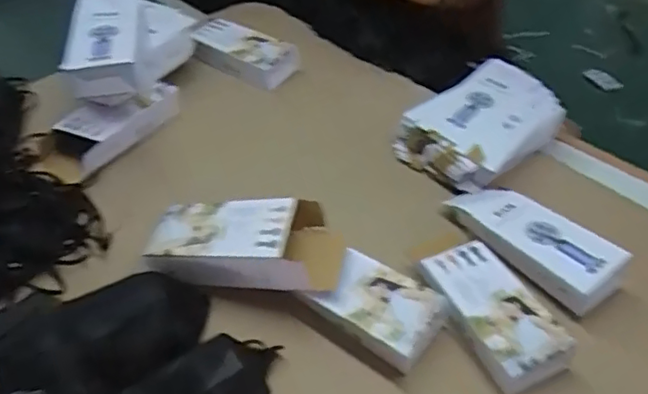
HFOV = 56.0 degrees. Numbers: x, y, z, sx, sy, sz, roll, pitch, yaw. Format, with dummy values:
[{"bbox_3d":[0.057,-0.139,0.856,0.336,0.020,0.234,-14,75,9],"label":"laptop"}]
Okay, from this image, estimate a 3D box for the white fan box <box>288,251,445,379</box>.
[{"bbox_3d":[0.065,0.142,0.769,0.157,0.056,0.098,28,50,20],"label":"white fan box"}]

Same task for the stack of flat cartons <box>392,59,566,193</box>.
[{"bbox_3d":[0.270,-0.119,1.030,0.269,0.077,0.177,-32,57,-30],"label":"stack of flat cartons"}]

